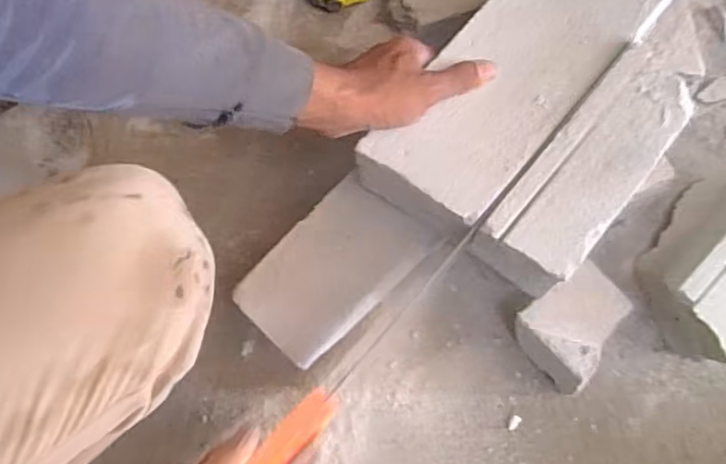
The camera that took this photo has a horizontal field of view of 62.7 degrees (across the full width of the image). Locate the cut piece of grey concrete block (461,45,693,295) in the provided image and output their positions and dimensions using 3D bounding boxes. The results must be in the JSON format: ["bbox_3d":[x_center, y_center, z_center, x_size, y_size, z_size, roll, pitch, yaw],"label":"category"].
[{"bbox_3d":[0.195,-0.055,0.524,0.080,0.077,0.226,38,78,9],"label":"cut piece of grey concrete block"}]

